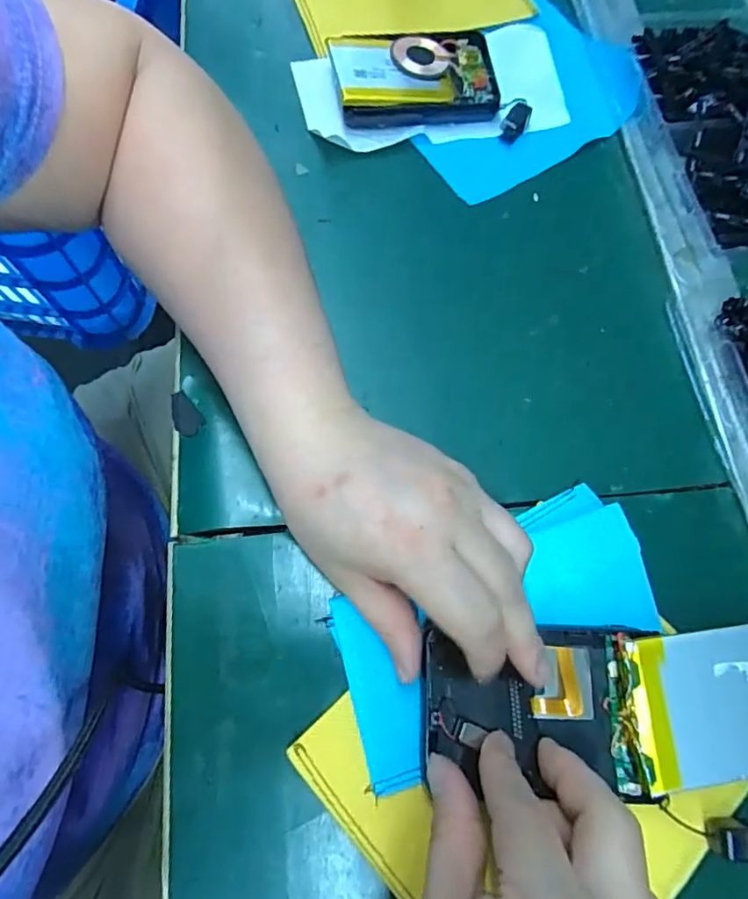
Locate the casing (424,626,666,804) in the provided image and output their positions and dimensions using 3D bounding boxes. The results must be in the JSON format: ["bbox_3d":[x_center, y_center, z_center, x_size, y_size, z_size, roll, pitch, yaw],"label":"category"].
[{"bbox_3d":[0.071,0.115,0.246,0.096,0.014,0.068,4,71,-1],"label":"casing"}]

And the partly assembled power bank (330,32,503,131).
[{"bbox_3d":[0.029,-0.255,0.375,0.110,0.022,0.070,-8,71,-5],"label":"partly assembled power bank"}]

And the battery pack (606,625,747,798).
[{"bbox_3d":[0.150,0.114,0.248,0.085,0.018,0.063,-2,80,-9],"label":"battery pack"}]

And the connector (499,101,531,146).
[{"bbox_3d":[0.096,-0.220,0.372,0.017,0.005,0.026,31,100,-31],"label":"connector"}]

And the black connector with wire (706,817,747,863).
[{"bbox_3d":[0.158,0.167,0.235,0.027,0.017,0.013,1,71,-2],"label":"black connector with wire"}]

